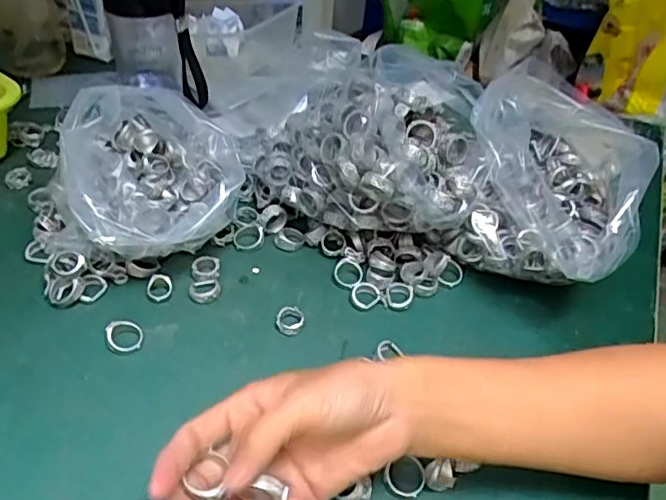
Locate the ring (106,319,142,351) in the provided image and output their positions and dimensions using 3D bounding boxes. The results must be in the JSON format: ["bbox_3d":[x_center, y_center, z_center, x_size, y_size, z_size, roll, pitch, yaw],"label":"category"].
[{"bbox_3d":[-0.155,0.063,0.441,0.025,0.011,0.024,3,42,-3],"label":"ring"}]

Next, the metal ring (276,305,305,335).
[{"bbox_3d":[-0.033,0.055,0.465,0.022,0.014,0.021,3,42,-3],"label":"metal ring"}]

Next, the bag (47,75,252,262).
[{"bbox_3d":[-0.156,-0.051,0.492,0.131,0.109,0.141,31,47,25],"label":"bag"}]

